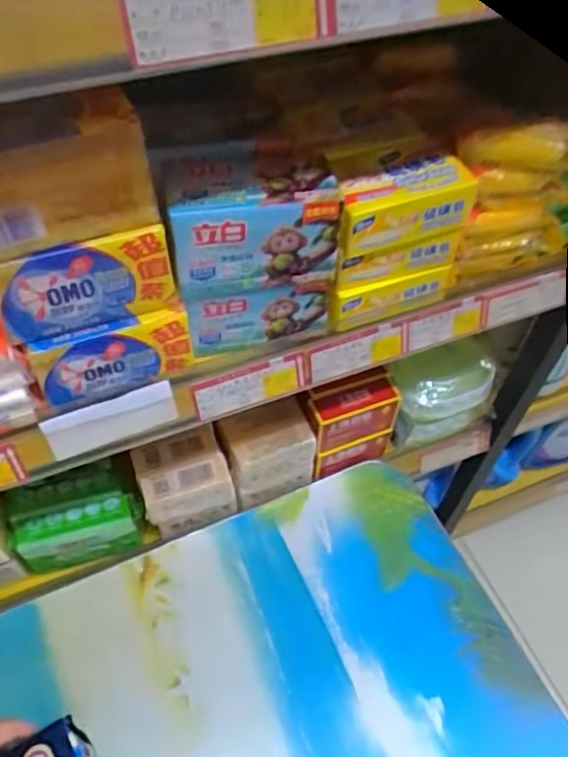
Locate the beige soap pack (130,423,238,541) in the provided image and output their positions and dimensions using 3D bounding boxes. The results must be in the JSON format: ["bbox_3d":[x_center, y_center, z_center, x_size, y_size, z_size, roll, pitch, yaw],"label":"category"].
[{"bbox_3d":[-0.105,0.109,0.636,0.088,0.088,0.071,-17,55,-14],"label":"beige soap pack"}]

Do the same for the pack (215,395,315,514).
[{"bbox_3d":[-0.018,0.078,0.657,0.090,0.093,0.071,-18,55,-15],"label":"pack"}]

